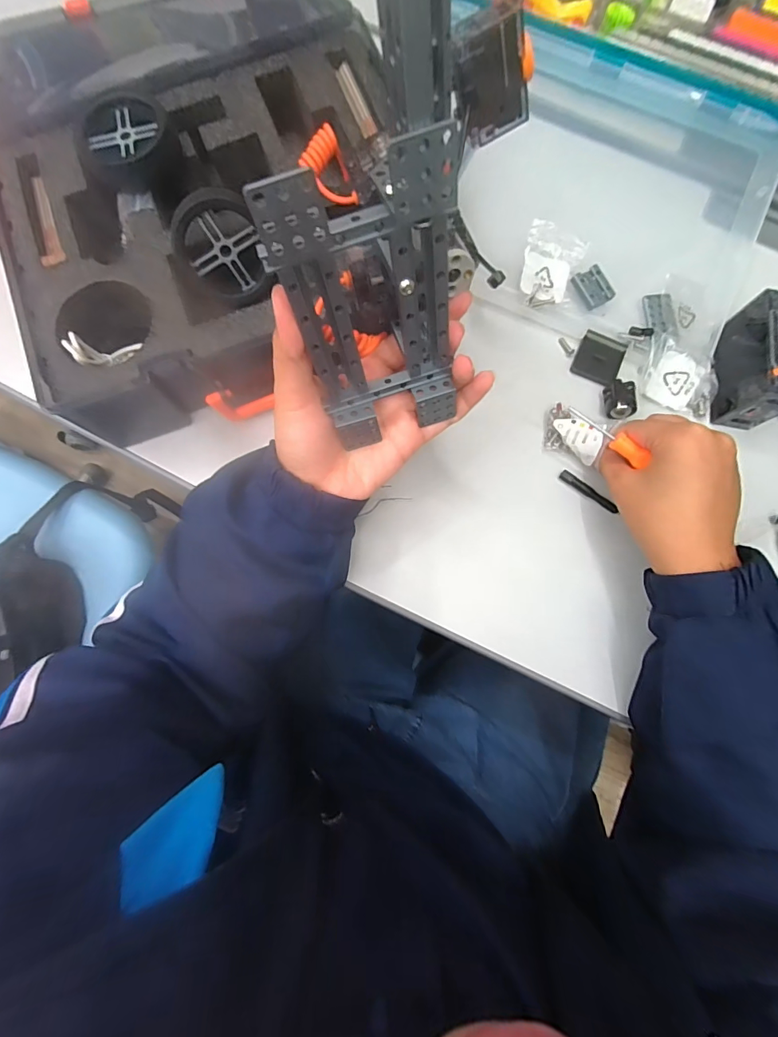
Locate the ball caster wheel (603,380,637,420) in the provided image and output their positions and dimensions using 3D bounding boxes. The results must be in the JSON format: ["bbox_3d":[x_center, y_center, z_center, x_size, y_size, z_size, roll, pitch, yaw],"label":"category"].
[{"bbox_3d":[0.189,-0.096,0.347,0.022,0.015,0.032,5,81,0],"label":"ball caster wheel"}]

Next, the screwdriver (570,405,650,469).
[{"bbox_3d":[0.155,-0.060,0.302,0.009,0.012,0.063,-40,68,-7],"label":"screwdriver"}]

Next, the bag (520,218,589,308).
[{"bbox_3d":[0.139,-0.213,0.362,0.049,0.018,0.069,11,81,1],"label":"bag"}]

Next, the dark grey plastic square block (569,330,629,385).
[{"bbox_3d":[0.178,-0.136,0.361,0.037,0.010,0.039,23,81,3],"label":"dark grey plastic square block"}]

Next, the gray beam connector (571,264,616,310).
[{"bbox_3d":[0.175,-0.198,0.365,0.027,0.007,0.032,-27,82,-5],"label":"gray beam connector"}]

